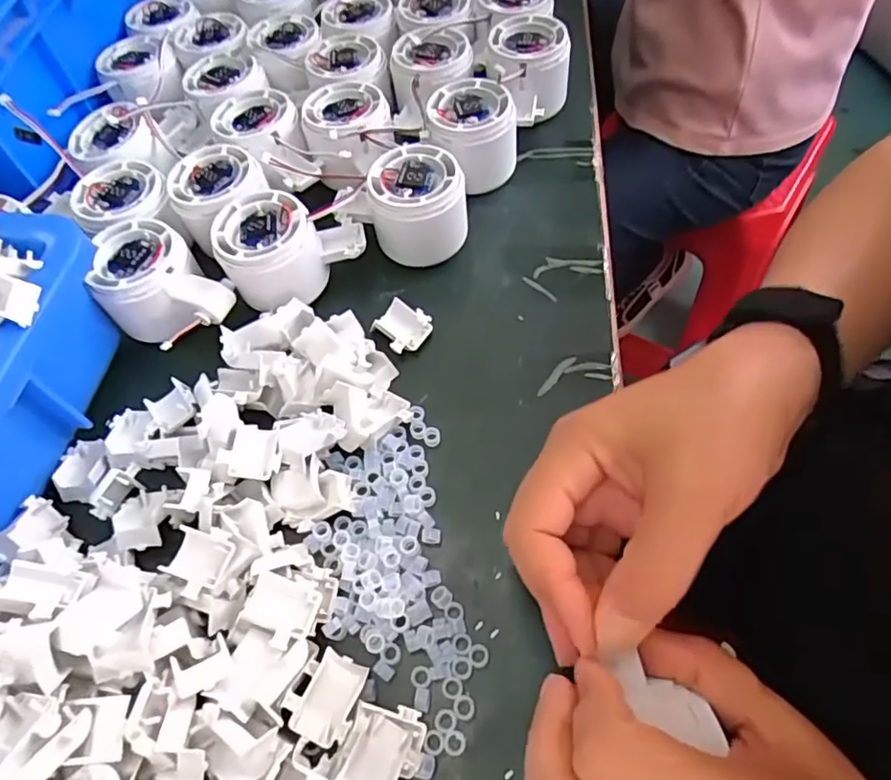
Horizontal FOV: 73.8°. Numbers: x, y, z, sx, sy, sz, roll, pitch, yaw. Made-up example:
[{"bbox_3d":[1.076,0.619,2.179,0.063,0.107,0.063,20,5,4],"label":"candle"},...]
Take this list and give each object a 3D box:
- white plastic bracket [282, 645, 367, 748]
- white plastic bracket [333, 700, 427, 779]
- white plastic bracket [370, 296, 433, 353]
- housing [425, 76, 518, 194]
[{"bbox_3d":[-0.049,0.127,0.248,0.027,0.009,0.033,17,62,14],"label":"white plastic bracket"},{"bbox_3d":[-0.026,0.143,0.232,0.029,0.019,0.037,9,60,9],"label":"white plastic bracket"},{"bbox_3d":[-0.026,-0.037,0.346,0.032,0.009,0.028,19,62,15],"label":"white plastic bracket"},{"bbox_3d":[0.018,-0.168,0.396,0.057,0.051,0.054,0,59,4],"label":"housing"}]

